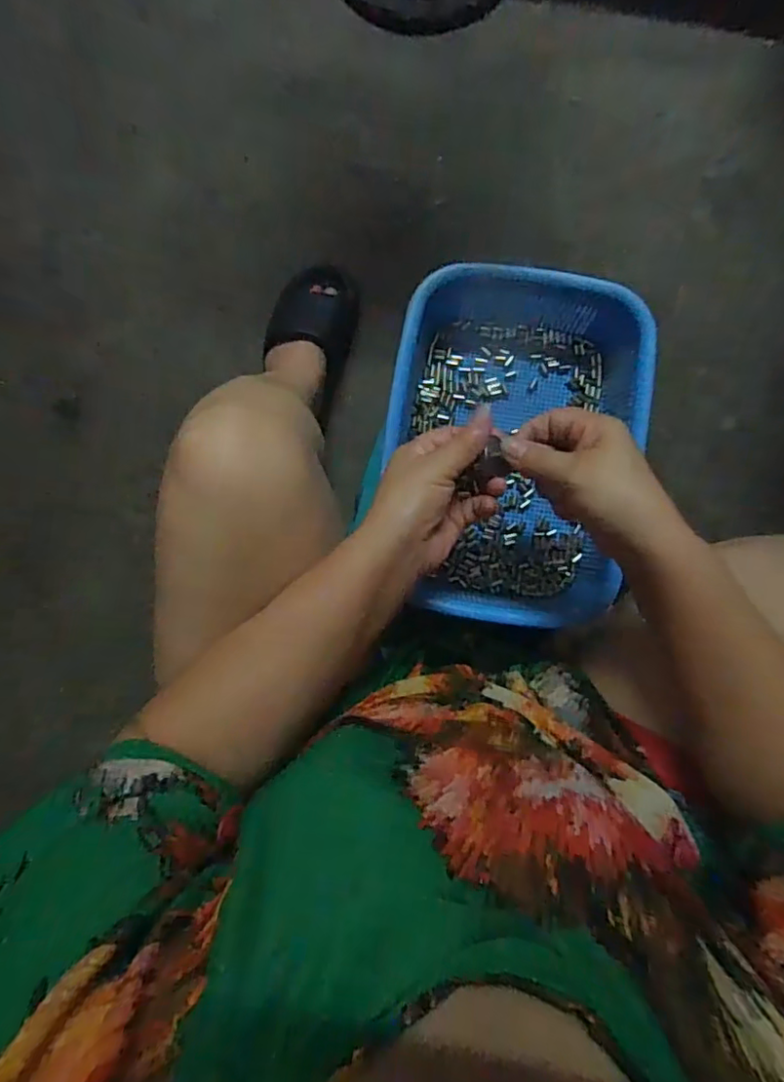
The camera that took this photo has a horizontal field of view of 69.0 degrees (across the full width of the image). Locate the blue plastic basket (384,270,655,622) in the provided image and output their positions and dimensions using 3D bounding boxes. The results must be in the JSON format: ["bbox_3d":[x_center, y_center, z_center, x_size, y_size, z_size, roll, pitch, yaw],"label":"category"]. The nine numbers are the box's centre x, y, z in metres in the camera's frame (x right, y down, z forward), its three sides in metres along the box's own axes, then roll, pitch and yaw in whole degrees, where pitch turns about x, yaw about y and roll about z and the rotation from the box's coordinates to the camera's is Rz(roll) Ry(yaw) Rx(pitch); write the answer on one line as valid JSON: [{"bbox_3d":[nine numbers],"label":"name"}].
[{"bbox_3d":[0.102,-0.085,0.506,0.207,0.067,0.300,9,90,1],"label":"blue plastic basket"}]

